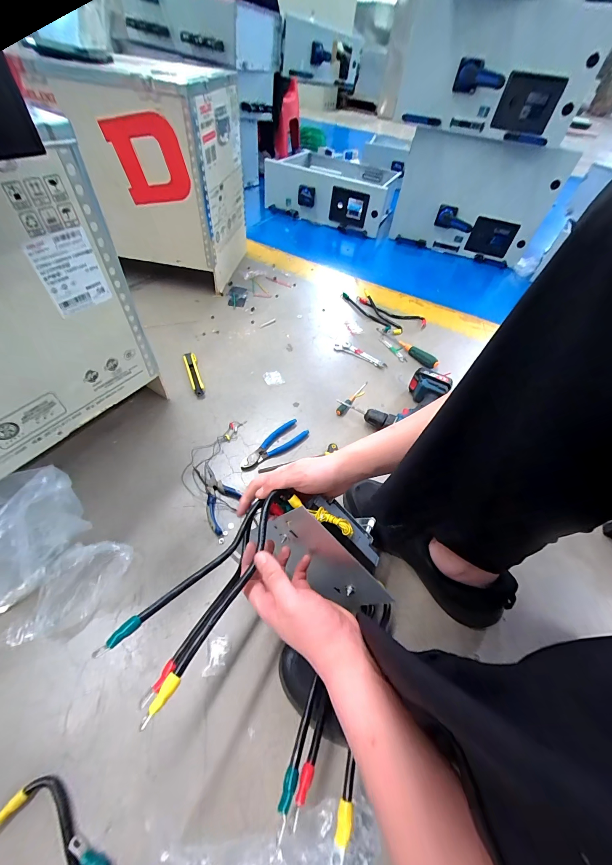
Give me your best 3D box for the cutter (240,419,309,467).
[{"bbox_3d":[-0.072,0.027,0.660,0.160,0.014,0.054,-31,62,-26],"label":"cutter"}]

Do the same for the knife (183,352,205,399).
[{"bbox_3d":[-0.283,-0.146,0.765,0.031,0.014,0.161,-15,56,-16],"label":"knife"}]

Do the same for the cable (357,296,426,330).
[{"bbox_3d":[0.285,-0.413,1.030,0.253,0.009,0.069,27,55,15],"label":"cable"}]

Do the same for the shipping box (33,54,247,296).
[{"bbox_3d":[-0.401,-0.739,0.883,0.363,0.408,0.317,9,53,1],"label":"shipping box"}]

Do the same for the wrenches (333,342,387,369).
[{"bbox_3d":[0.157,-0.224,0.868,0.158,0.006,0.045,28,55,15],"label":"wrenches"}]

